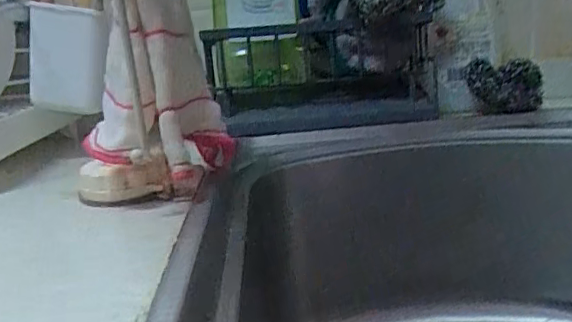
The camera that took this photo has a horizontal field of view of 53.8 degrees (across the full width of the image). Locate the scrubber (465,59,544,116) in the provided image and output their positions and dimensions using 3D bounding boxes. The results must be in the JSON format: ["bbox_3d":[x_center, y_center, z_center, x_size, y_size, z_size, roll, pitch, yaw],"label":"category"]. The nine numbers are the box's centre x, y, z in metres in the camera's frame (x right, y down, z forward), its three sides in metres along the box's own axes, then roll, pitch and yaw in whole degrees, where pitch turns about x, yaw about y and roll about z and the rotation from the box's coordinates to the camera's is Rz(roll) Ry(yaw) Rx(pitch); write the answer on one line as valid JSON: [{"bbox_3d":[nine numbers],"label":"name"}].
[{"bbox_3d":[0.216,-0.075,0.563,0.075,0.047,0.047,1,15,21],"label":"scrubber"}]

